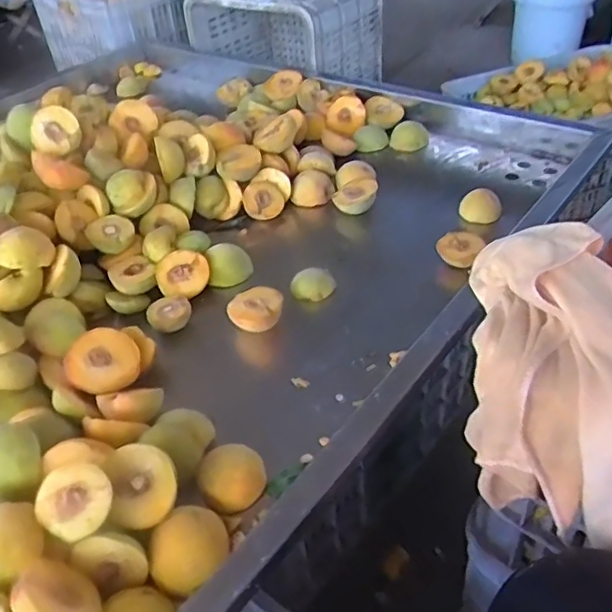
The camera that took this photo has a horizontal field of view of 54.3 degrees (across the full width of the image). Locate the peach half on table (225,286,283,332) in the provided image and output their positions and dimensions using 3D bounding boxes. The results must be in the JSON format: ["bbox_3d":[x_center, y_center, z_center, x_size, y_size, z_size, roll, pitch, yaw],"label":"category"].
[{"bbox_3d":[-0.054,-0.001,0.671,0.052,0.025,0.059,11,44,18],"label":"peach half on table"}]

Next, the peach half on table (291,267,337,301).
[{"bbox_3d":[0.009,-0.024,0.711,0.052,0.026,0.044,-6,41,-1],"label":"peach half on table"}]

